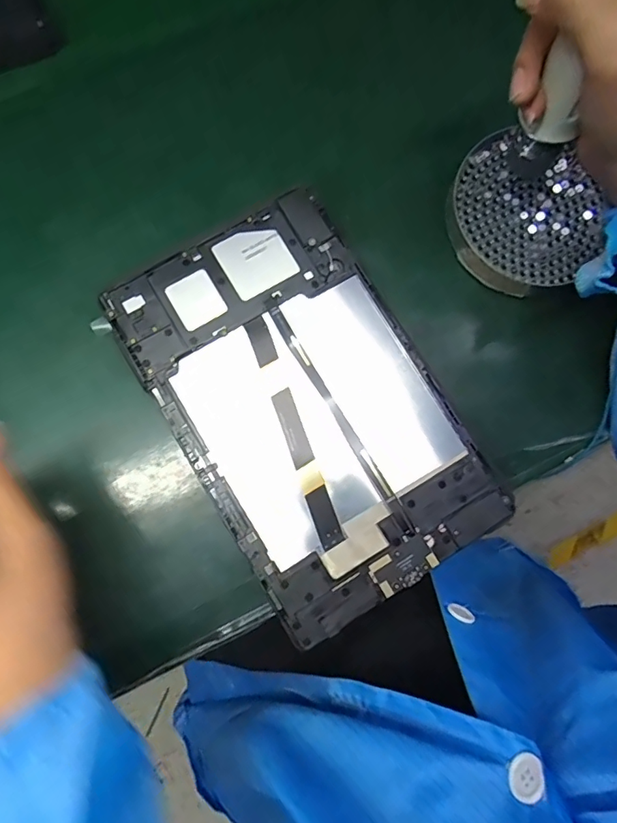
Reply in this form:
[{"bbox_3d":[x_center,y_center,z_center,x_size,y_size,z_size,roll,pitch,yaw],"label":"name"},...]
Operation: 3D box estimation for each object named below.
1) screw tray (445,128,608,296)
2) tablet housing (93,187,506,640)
[{"bbox_3d":[0.147,-0.135,0.350,0.100,0.031,0.109,-12,83,-5],"label":"screw tray"},{"bbox_3d":[-0.003,-0.004,0.302,0.149,0.007,0.237,-31,84,-6],"label":"tablet housing"}]

